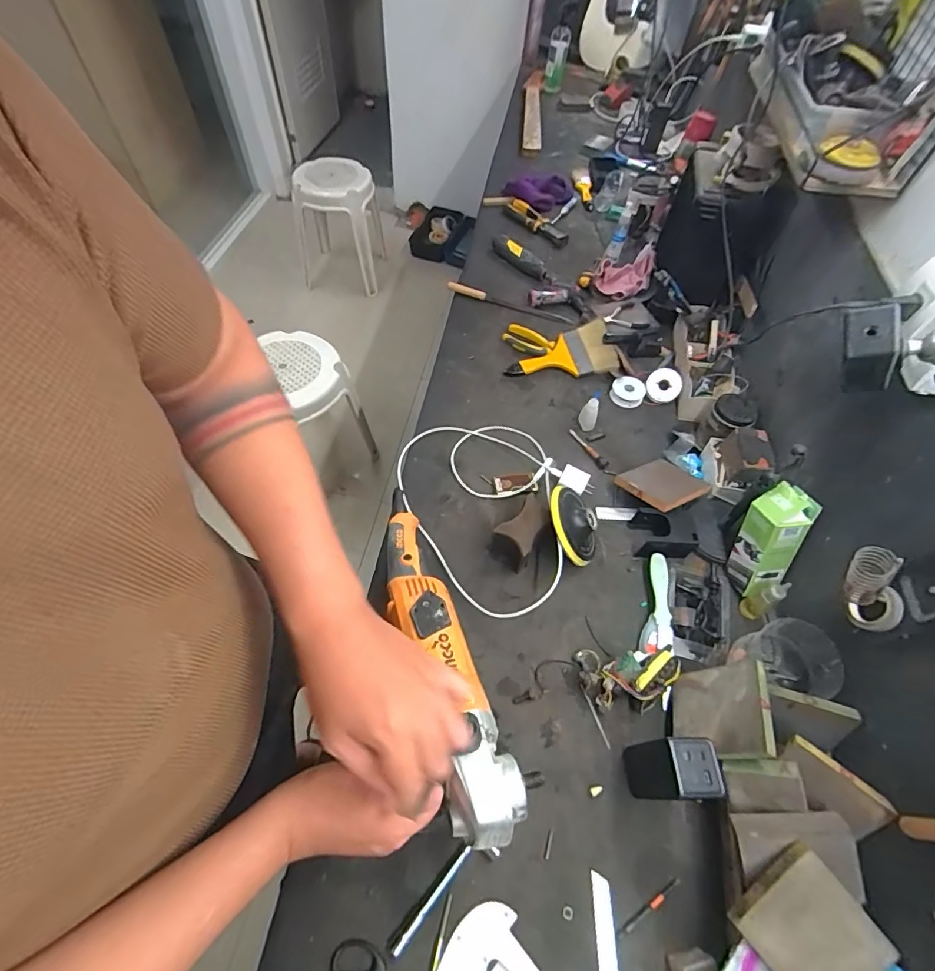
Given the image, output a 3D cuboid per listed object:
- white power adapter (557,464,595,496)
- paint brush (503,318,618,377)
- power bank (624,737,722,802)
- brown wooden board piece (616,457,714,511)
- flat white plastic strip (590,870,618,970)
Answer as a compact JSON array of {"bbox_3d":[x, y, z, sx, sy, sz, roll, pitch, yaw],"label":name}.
[{"bbox_3d":[0.179,-0.004,0.774,0.056,0.021,0.049,23,59,12],"label":"white power adapter"},{"bbox_3d":[0.180,-0.258,0.933,0.219,0.014,0.112,-13,77,-5],"label":"paint brush"},{"bbox_3d":[0.217,0.308,0.510,0.052,0.127,0.051,1,57,-2],"label":"power bank"},{"bbox_3d":[0.318,-0.005,0.765,0.134,0.012,0.102,-17,40,-28],"label":"brown wooden board piece"},{"bbox_3d":[0.142,0.465,0.484,0.022,0.004,0.102,12,52,-9],"label":"flat white plastic strip"}]

